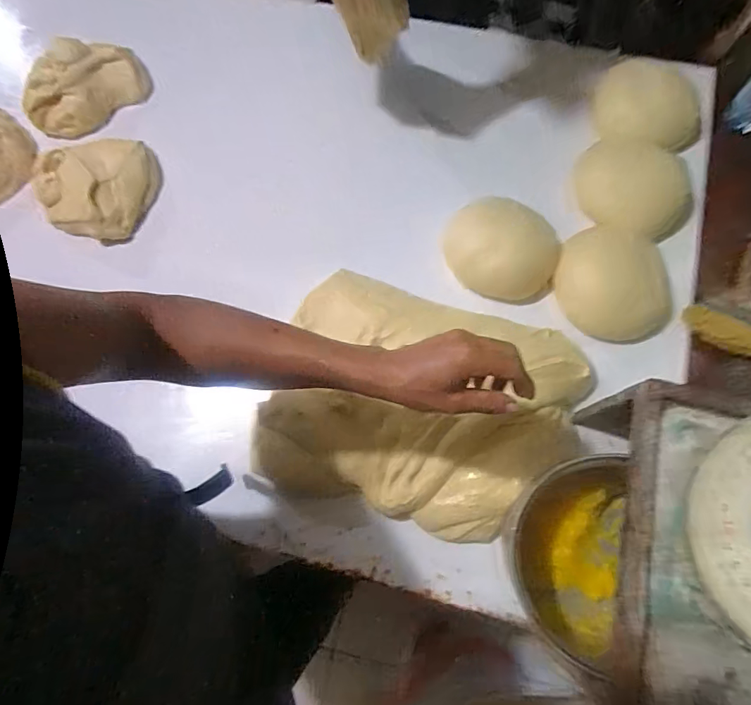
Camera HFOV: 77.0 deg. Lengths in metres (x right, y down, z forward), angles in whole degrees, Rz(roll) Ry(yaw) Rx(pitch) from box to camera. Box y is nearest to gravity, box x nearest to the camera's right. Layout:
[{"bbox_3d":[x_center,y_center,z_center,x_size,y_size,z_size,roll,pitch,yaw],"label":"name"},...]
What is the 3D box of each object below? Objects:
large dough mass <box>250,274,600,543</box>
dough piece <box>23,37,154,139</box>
[{"bbox_3d":[0.059,0.080,0.652,0.421,0.116,0.297,15,74,6],"label":"large dough mass"},{"bbox_3d":[-0.541,-0.495,0.877,0.219,0.070,0.119,-34,75,-8],"label":"dough piece"}]

